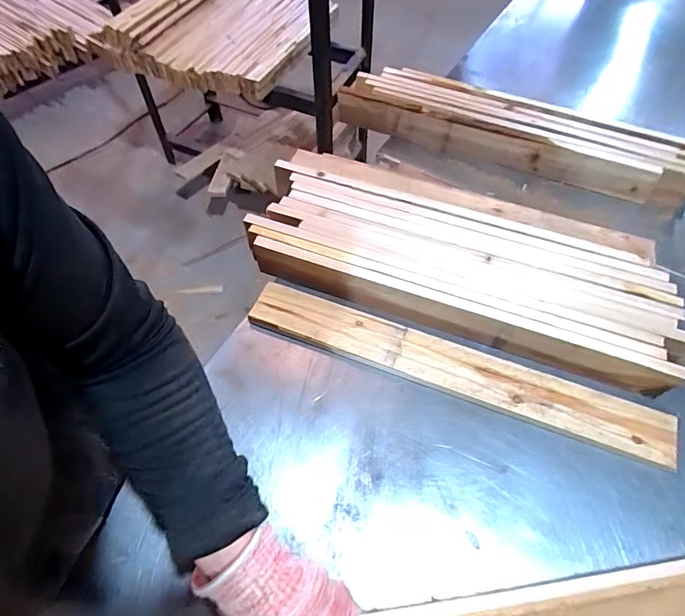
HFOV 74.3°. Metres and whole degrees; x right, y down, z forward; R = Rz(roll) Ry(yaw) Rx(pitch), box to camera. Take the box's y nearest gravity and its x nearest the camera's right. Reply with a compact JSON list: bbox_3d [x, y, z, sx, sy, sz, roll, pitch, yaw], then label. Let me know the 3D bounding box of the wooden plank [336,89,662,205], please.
[{"bbox_3d":[0.219,-0.261,0.708,0.492,0.053,0.029,22,60,13],"label":"wooden plank"}]

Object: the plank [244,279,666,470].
[{"bbox_3d":[0.120,0.067,0.530,0.483,0.020,0.062,19,59,12],"label":"plank"}]

